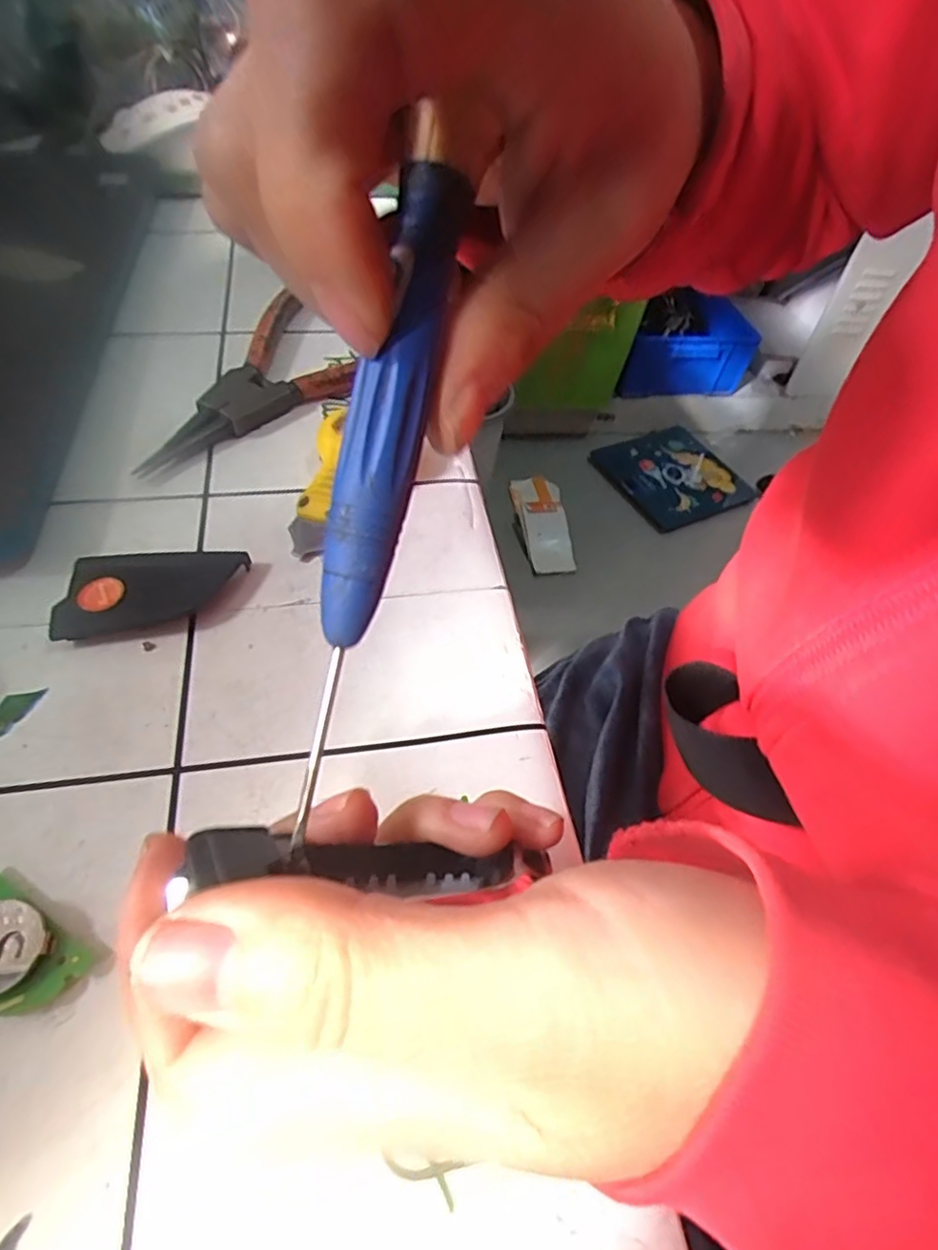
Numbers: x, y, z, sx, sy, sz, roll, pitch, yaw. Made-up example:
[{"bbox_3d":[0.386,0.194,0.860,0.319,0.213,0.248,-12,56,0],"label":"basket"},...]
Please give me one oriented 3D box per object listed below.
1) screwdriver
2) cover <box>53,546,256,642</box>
[{"bbox_3d":[-0.016,-0.021,0.105,0.012,0.103,0.011,14,7,5],"label":"screwdriver"},{"bbox_3d":[-0.100,-0.012,0.207,0.055,0.009,0.031,-8,53,-12],"label":"cover"}]

